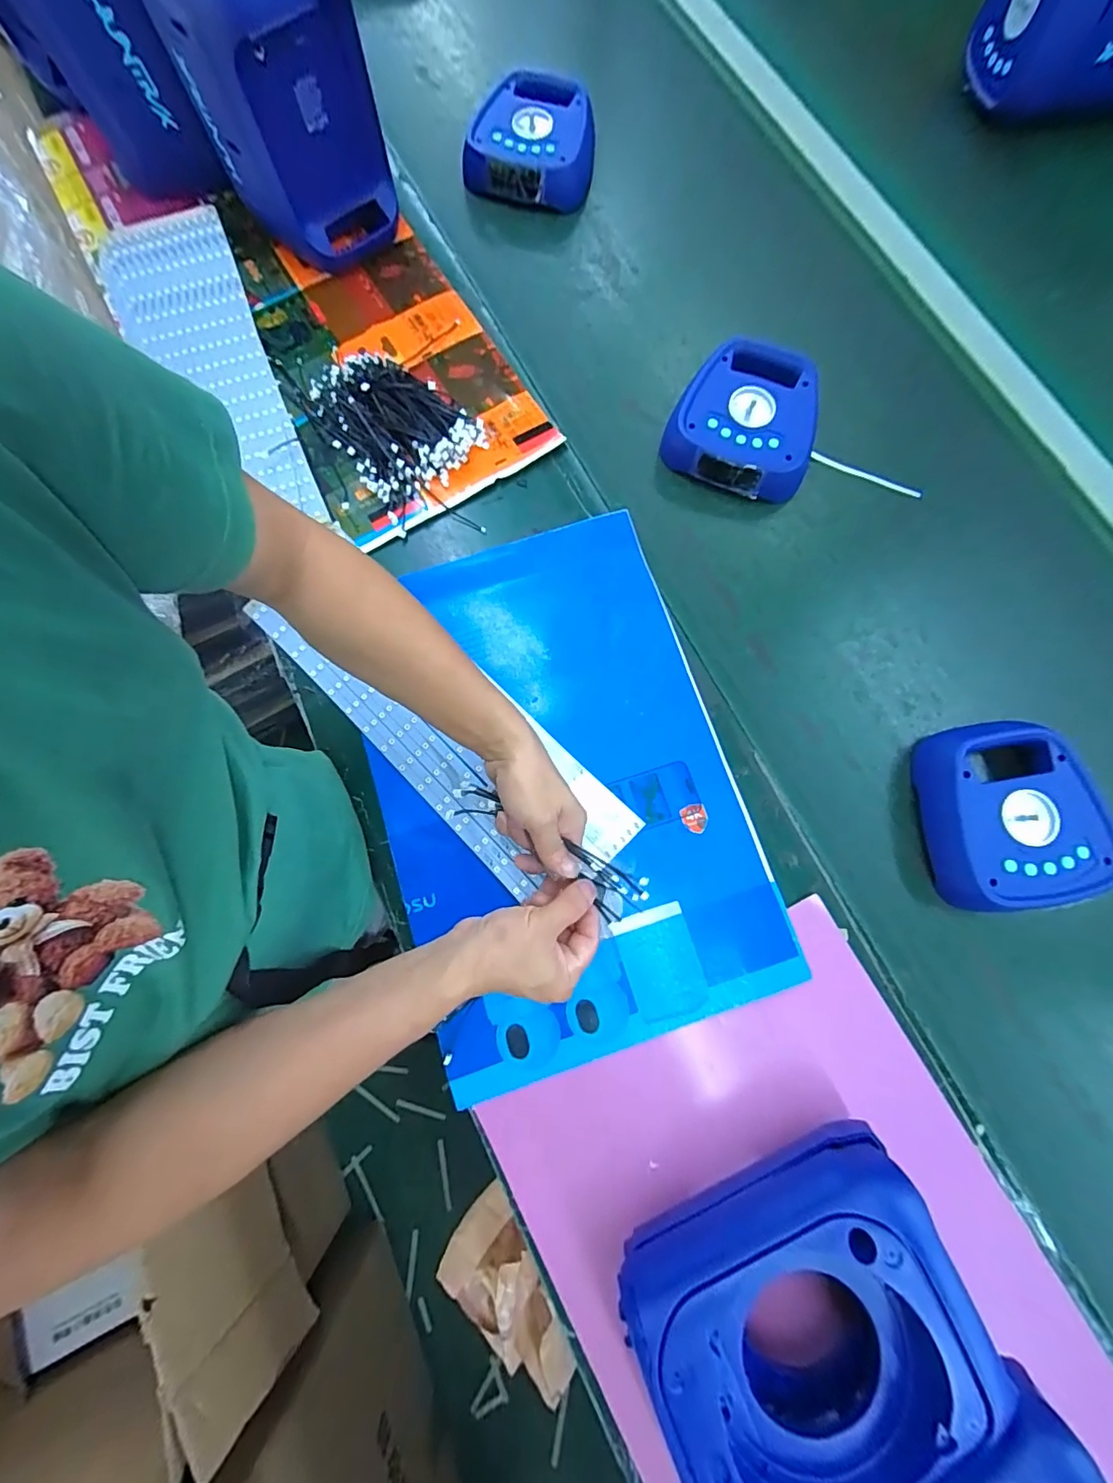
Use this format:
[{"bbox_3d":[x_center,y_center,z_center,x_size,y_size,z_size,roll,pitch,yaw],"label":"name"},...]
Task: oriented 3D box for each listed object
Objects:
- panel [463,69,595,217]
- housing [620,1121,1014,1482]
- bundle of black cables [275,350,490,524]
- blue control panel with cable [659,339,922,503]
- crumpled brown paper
[{"bbox_3d":[-0.027,-0.780,0.668,0.172,0.072,0.133,11,80,3],"label":"panel"},{"bbox_3d":[0.176,0.416,0.370,0.223,0.100,0.163,-24,80,-4],"label":"housing"},{"bbox_3d":[-0.191,-0.374,0.566,0.142,0.026,0.216,-37,81,-6],"label":"bundle of black cables"},{"bbox_3d":[0.257,-0.342,0.573,0.253,0.046,0.173,29,81,6],"label":"blue control panel with cable"},{"bbox_3d":[-0.058,0.725,0.630,0.127,0.096,0.282,-19,95,-3],"label":"crumpled brown paper"}]

